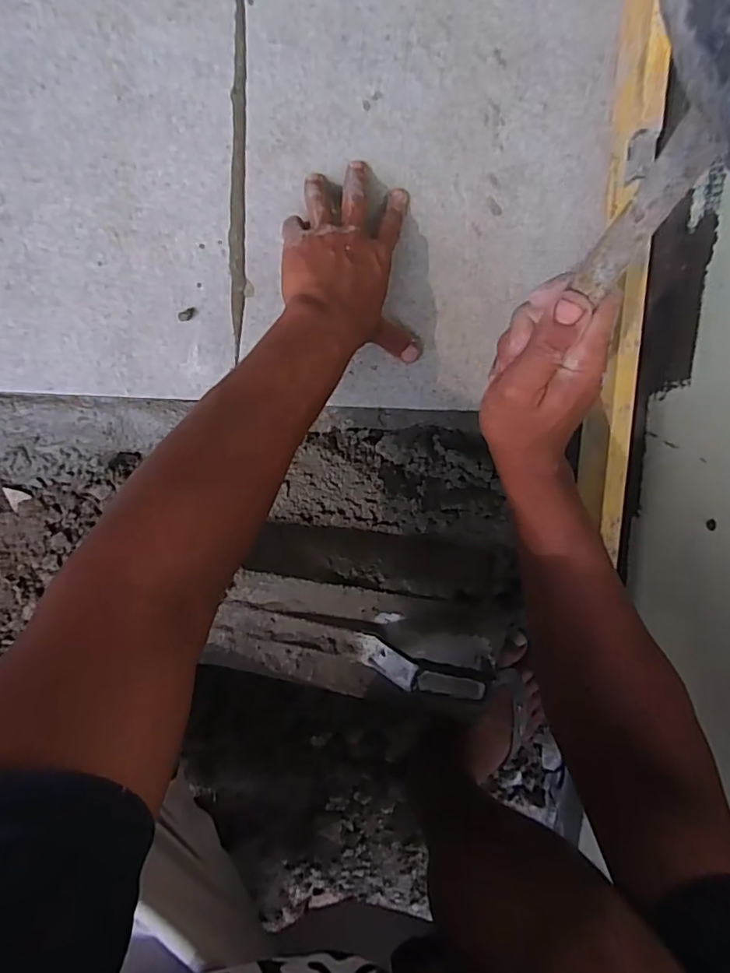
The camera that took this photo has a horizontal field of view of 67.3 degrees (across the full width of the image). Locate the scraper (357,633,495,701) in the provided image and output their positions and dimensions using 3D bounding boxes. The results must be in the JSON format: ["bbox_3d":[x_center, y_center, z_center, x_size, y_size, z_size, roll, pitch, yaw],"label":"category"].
[{"bbox_3d":[0.051,0.165,0.488,0.120,0.033,0.028,15,94,11],"label":"scraper"}]

